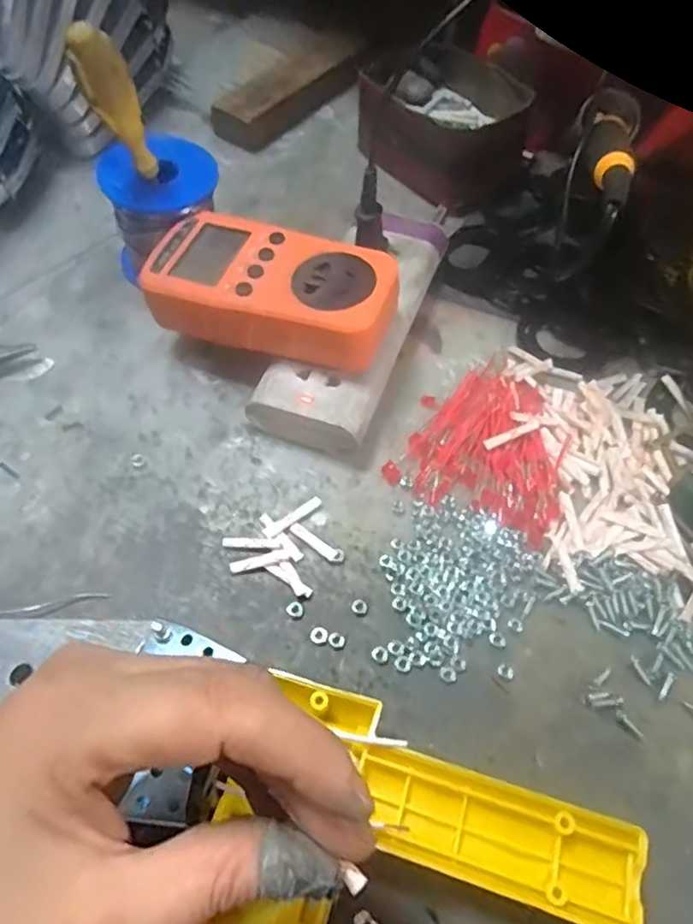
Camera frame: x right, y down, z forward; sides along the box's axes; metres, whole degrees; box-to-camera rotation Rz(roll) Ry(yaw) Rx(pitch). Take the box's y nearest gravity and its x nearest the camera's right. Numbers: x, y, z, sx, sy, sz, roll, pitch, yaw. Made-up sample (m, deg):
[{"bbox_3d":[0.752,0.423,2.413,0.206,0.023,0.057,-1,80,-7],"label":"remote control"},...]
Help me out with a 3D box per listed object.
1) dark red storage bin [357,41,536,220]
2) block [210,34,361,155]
[{"bbox_3d":[0.071,-0.243,0.448,0.127,0.049,0.098,41,65,19],"label":"dark red storage bin"},{"bbox_3d":[-0.041,-0.294,0.490,0.043,0.021,0.139,36,63,16],"label":"block"}]

